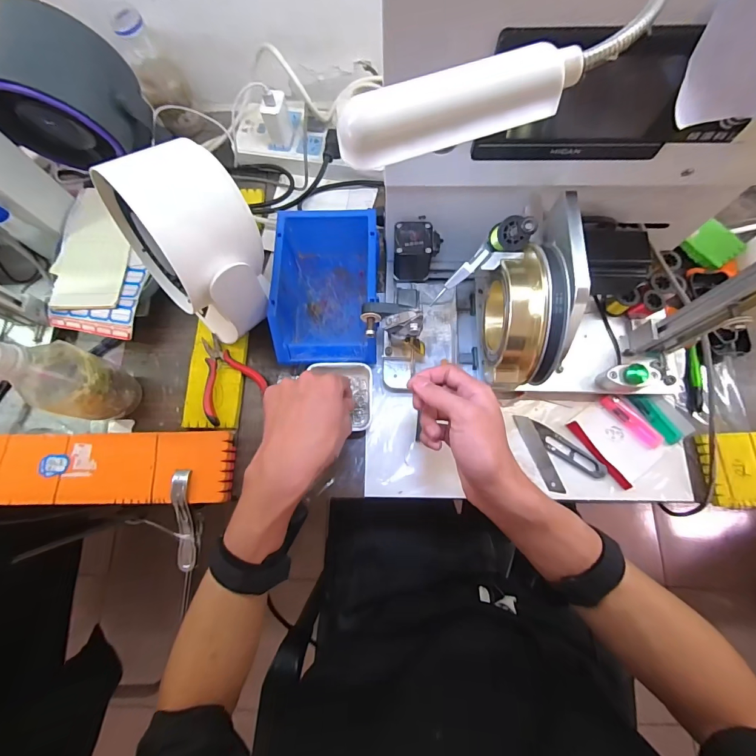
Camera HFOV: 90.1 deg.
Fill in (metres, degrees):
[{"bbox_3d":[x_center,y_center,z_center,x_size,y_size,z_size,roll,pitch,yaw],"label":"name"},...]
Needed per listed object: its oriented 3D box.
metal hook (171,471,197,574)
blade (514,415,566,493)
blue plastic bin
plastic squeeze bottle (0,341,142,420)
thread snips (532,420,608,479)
[{"bbox_3d":[-0.228,0.167,0.443,0.019,0.017,0.116,-2,96,2],"label":"metal hook"},{"bbox_3d":[0.193,0.090,0.451,0.019,0.004,0.097,-21,74,-4],"label":"blade"},{"bbox_3d":[-0.063,-0.115,0.475,0.122,0.074,0.193,-1,74,2],"label":"blue plastic bin"},{"bbox_3d":[-0.349,-0.005,0.397,0.068,0.222,0.075,20,76,8],"label":"plastic squeeze bottle"},{"bbox_3d":[0.226,0.086,0.450,0.093,0.007,0.024,36,79,11],"label":"thread snips"}]

